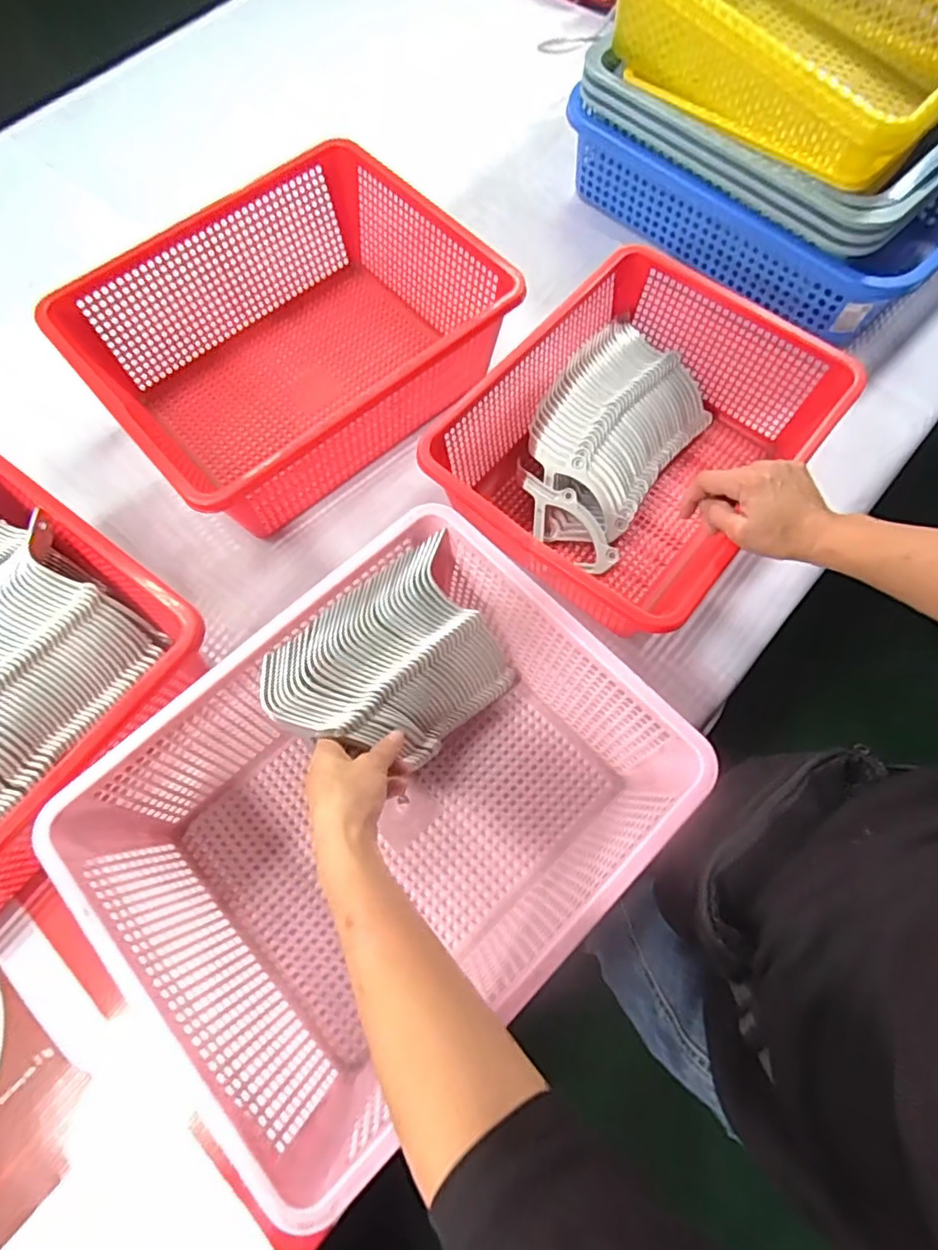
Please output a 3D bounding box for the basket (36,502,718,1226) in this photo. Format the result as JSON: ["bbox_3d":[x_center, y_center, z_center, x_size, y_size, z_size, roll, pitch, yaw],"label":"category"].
[{"bbox_3d":[-0.061,0.135,0.468,0.370,0.136,0.308,-41,75,-14],"label":"basket"}]

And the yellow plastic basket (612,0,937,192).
[{"bbox_3d":[0.337,-0.631,0.620,0.376,0.112,0.274,43,75,14],"label":"yellow plastic basket"}]

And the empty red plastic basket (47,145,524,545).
[{"bbox_3d":[-0.182,-0.293,0.633,0.372,0.134,0.311,-41,75,-14],"label":"empty red plastic basket"}]

